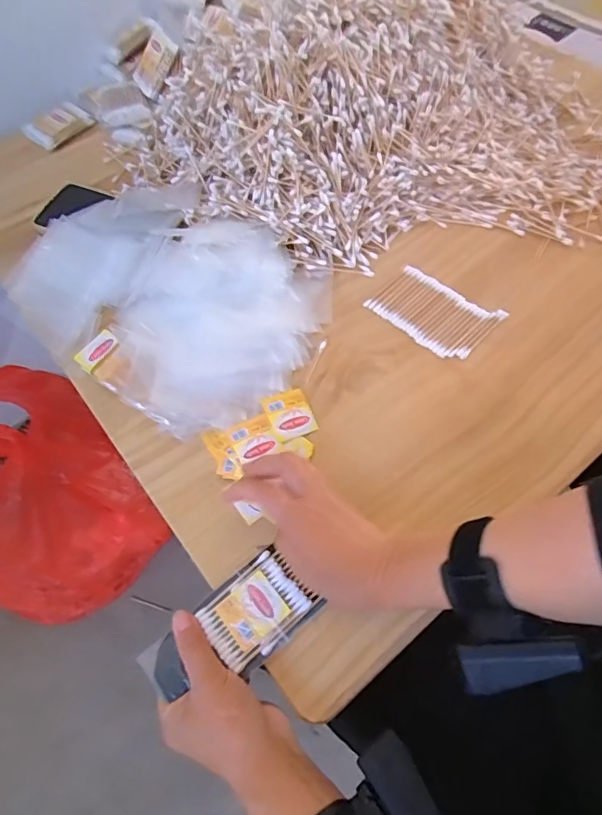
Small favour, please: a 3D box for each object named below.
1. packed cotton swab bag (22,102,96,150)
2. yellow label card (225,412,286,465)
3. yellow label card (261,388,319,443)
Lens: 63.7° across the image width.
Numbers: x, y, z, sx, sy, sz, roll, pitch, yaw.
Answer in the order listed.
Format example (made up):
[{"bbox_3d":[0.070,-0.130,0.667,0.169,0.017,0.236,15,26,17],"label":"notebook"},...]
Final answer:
[{"bbox_3d":[-0.326,-0.380,0.652,0.077,0.014,0.062,-42,68,-16],"label":"packed cotton swab bag"},{"bbox_3d":[-0.041,0.028,0.426,0.038,0.005,0.040,-28,65,-11],"label":"yellow label card"},{"bbox_3d":[-0.010,0.006,0.437,0.039,0.004,0.046,-19,67,-19],"label":"yellow label card"}]

